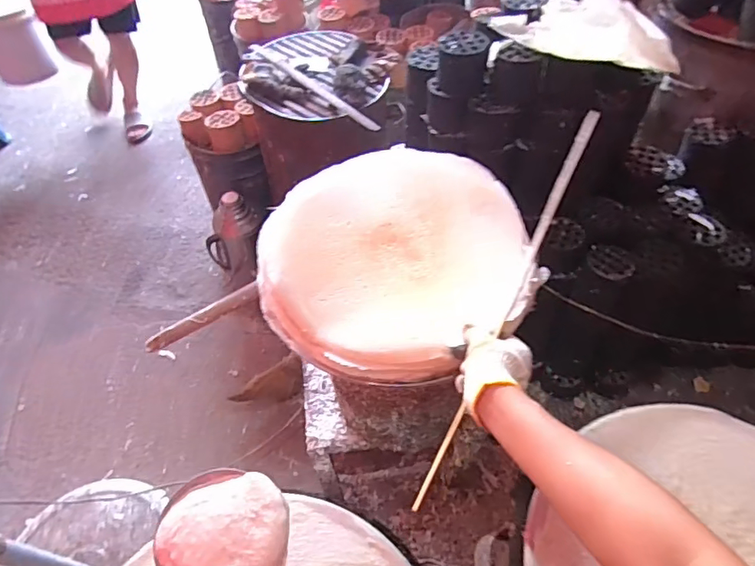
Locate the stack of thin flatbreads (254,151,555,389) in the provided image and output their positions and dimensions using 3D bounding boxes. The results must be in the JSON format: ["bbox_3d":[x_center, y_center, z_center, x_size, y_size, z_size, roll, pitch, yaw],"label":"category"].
[{"bbox_3d":[0.033,-0.042,0.716,0.359,0.048,0.369,28,59,21],"label":"stack of thin flatbreads"}]

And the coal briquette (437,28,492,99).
[{"bbox_3d":[0.168,-0.437,1.032,0.102,0.093,0.096,2,53,4],"label":"coal briquette"}]

